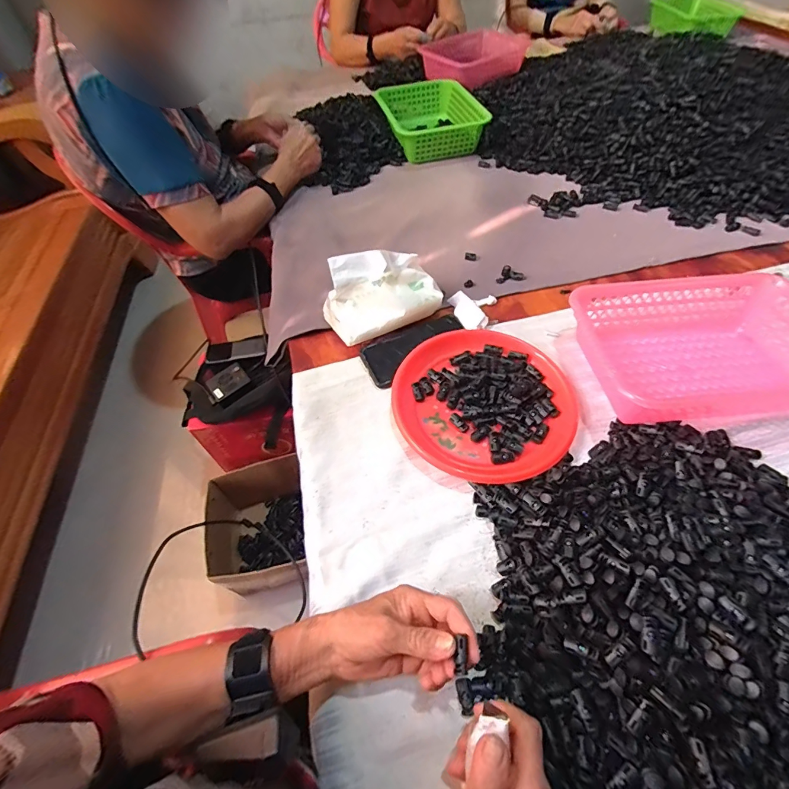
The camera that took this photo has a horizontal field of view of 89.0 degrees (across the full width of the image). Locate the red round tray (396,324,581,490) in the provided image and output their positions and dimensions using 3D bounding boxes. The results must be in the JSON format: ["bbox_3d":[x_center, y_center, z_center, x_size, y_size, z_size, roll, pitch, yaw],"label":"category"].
[{"bbox_3d":[0.118,0.003,0.528,0.221,0.028,0.221,-2,55,2],"label":"red round tray"}]

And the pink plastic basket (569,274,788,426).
[{"bbox_3d":[0.396,-0.062,0.526,0.292,0.071,0.206,-4,55,1],"label":"pink plastic basket"}]

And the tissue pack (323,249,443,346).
[{"bbox_3d":[-0.021,-0.154,0.594,0.166,0.086,0.088,-26,57,-14],"label":"tissue pack"}]

